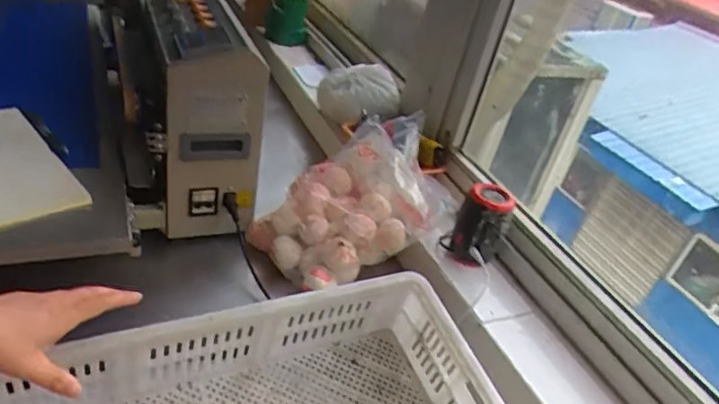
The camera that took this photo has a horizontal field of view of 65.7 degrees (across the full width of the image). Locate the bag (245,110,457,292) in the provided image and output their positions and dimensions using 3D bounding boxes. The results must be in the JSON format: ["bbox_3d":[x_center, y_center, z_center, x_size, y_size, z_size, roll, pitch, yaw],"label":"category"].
[{"bbox_3d":[-0.011,-0.012,0.816,0.294,0.266,0.126,12,30,7],"label":"bag"}]

